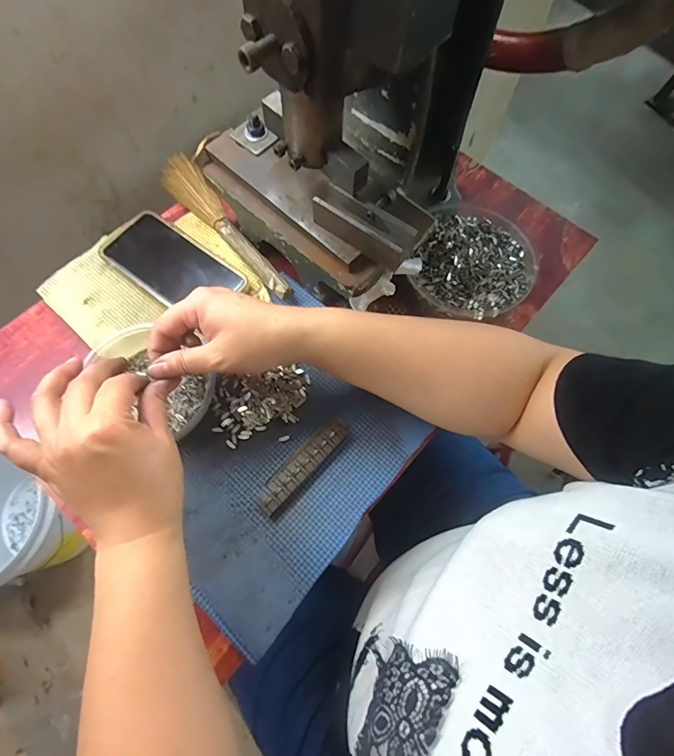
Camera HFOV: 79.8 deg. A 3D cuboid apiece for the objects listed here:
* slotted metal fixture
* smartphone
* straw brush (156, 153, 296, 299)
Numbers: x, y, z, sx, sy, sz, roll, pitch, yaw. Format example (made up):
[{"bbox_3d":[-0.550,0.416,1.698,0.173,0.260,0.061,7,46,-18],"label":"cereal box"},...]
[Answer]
[{"bbox_3d":[-0.030,0.077,0.365,0.024,0.011,0.104,42,73,12],"label":"slotted metal fixture"},{"bbox_3d":[-0.175,-0.121,0.425,0.144,0.008,0.076,36,72,10],"label":"smartphone"},{"bbox_3d":[-0.128,-0.171,0.442,0.040,0.020,0.235,-35,75,-14],"label":"straw brush"}]

